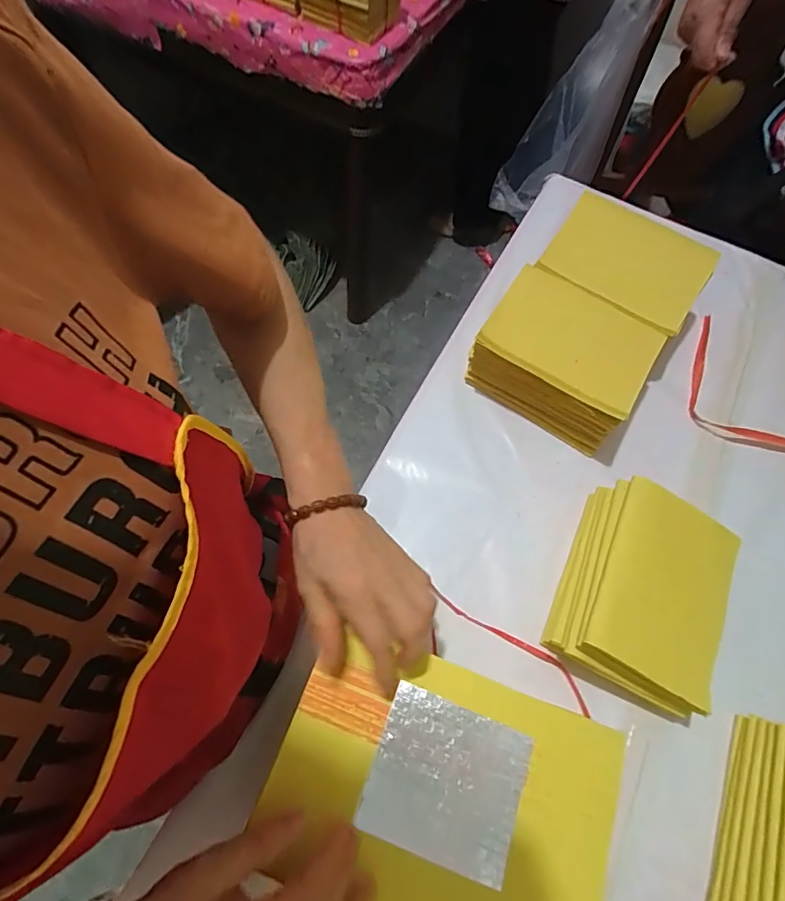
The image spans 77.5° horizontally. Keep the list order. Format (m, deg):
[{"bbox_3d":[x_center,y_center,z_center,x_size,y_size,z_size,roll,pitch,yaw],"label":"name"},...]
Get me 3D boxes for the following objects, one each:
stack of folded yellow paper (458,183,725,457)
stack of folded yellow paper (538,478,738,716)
[{"bbox_3d":[0.216,-0.147,0.541,0.162,0.099,0.258,33,68,11],"label":"stack of folded yellow paper"},{"bbox_3d":[0.212,0.119,0.428,0.112,0.083,0.163,23,67,7],"label":"stack of folded yellow paper"}]

